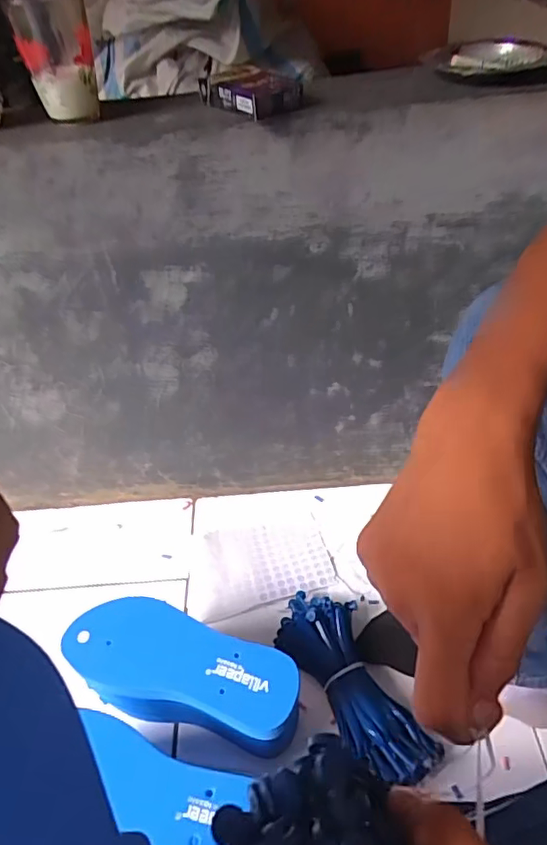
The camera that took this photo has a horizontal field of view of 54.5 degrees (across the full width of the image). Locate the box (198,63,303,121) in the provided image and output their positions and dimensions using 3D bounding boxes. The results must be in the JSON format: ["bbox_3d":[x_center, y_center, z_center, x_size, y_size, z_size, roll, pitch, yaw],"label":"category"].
[{"bbox_3d":[-0.025,-0.308,0.491,0.054,0.026,0.113,-28,50,-20],"label":"box"}]

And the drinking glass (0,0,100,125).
[{"bbox_3d":[-0.193,-0.331,0.482,0.061,0.091,0.076,-15,47,-8],"label":"drinking glass"}]

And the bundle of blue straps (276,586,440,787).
[{"bbox_3d":[0.088,0.291,0.607,0.092,0.047,0.226,-26,49,-18],"label":"bundle of blue straps"}]

